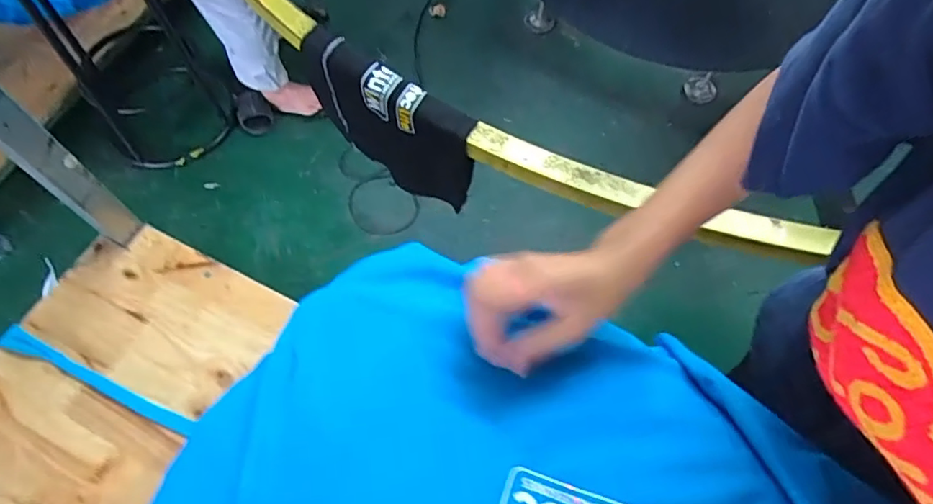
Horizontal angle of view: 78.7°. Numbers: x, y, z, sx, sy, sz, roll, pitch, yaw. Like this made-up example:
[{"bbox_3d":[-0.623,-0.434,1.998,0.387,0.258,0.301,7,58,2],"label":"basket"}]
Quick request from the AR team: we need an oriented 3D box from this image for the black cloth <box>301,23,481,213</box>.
[{"bbox_3d":[-0.123,-0.211,0.912,0.307,0.189,0.080,37,69,16],"label":"black cloth"}]

